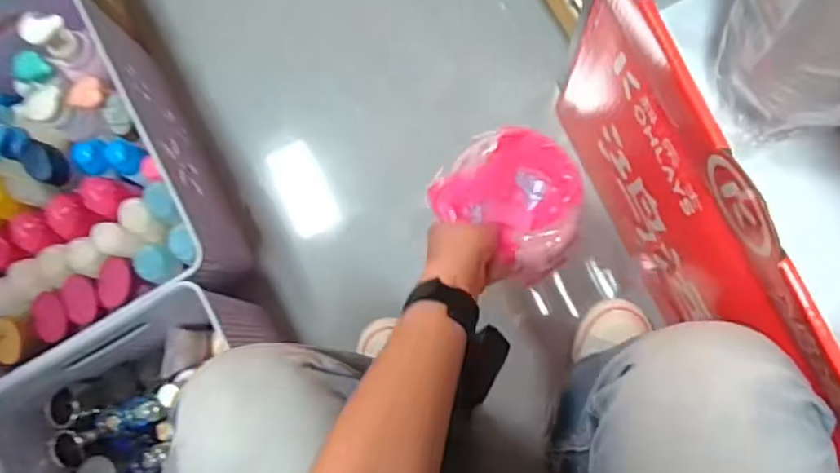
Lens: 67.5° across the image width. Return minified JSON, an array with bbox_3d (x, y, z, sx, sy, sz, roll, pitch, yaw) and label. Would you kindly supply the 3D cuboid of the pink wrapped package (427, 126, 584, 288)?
[{"bbox_3d":[0.100,-0.033,0.654,0.137,0.062,0.150,-37,81,2],"label":"pink wrapped package"}]

